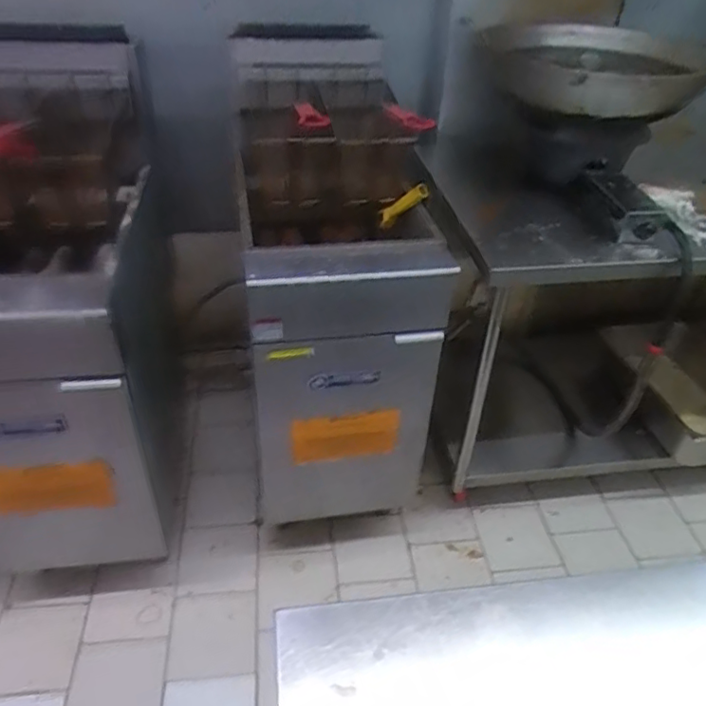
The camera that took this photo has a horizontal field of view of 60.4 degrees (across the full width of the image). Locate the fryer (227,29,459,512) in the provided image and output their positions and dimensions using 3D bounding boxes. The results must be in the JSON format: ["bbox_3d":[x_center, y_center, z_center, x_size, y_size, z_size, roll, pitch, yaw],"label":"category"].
[{"bbox_3d":[-0.063,-0.134,1.584,0.374,1.120,0.782,-4,39,-7],"label":"fryer"}]

